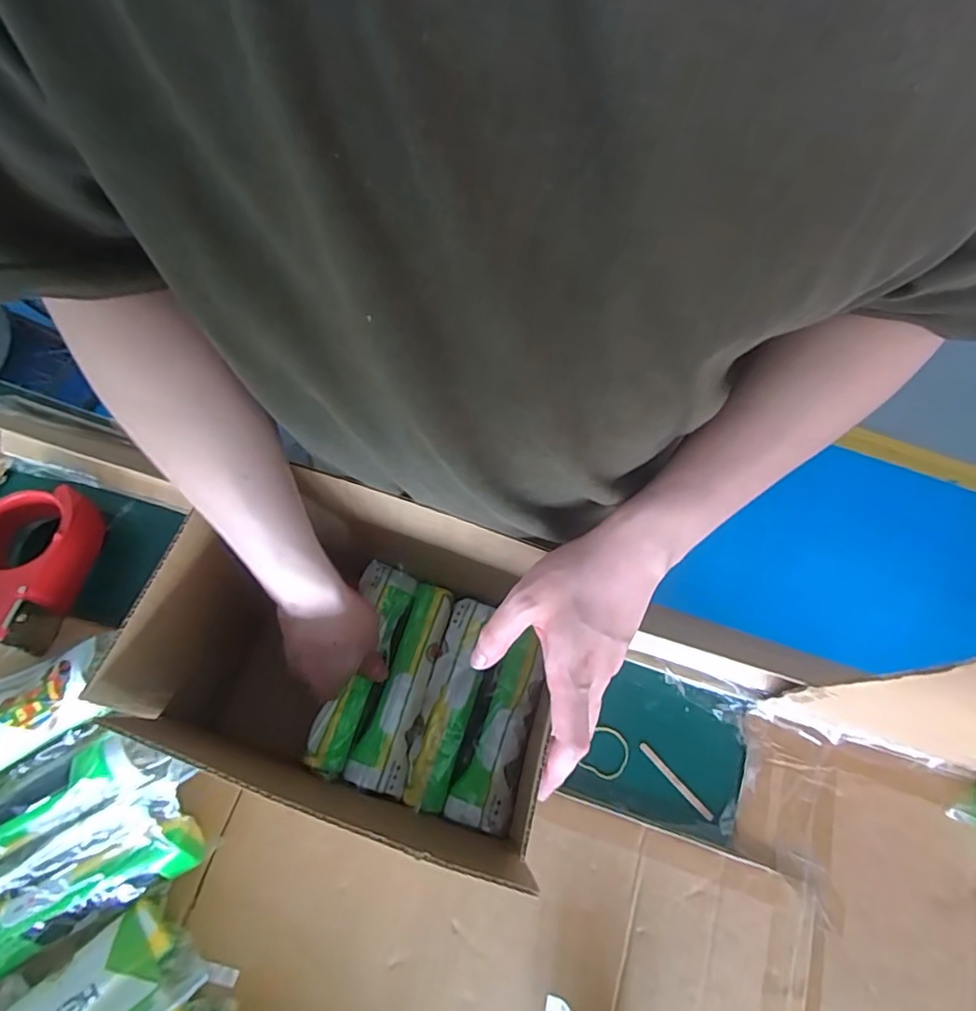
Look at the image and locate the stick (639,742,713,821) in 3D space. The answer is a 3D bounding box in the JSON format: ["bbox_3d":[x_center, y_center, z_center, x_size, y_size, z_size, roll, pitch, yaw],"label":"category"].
[{"bbox_3d":[0.167,0.245,0.503,0.008,0.004,0.082,-41,78,-16],"label":"stick"}]

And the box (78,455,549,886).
[{"bbox_3d":[-0.078,0.116,0.422,0.267,0.177,0.204,18,73,4],"label":"box"}]

